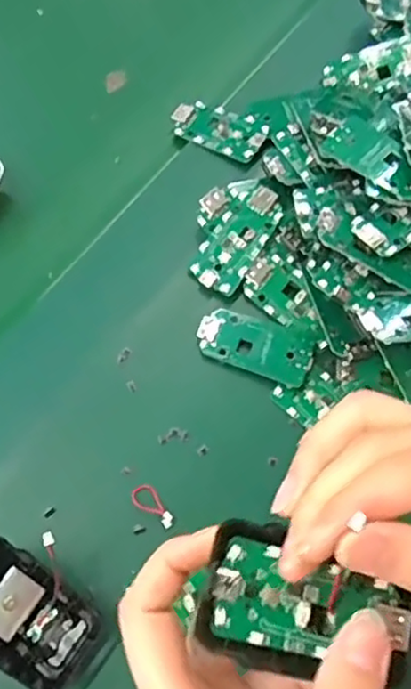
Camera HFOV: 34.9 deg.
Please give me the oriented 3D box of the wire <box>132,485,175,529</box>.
[{"bbox_3d":[-0.026,0.082,0.336,0.026,0.006,0.013,35,72,12],"label":"wire"}]

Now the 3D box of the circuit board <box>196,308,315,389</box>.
[{"bbox_3d":[0.028,0.001,0.366,0.064,0.006,0.030,22,70,7],"label":"circuit board"}]

